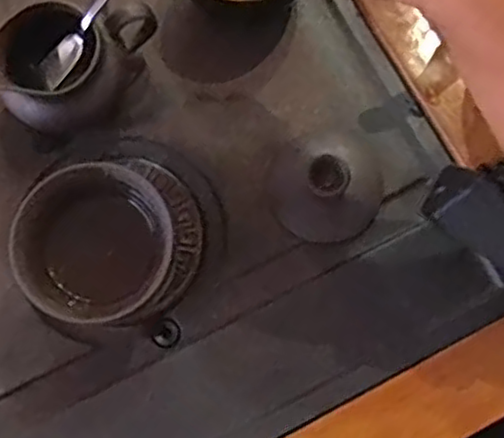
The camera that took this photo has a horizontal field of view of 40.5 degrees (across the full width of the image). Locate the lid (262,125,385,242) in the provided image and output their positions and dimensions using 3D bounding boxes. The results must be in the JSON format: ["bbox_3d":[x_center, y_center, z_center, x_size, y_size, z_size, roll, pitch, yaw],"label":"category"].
[{"bbox_3d":[0.044,-0.022,0.404,0.066,0.024,0.066,0,77,2],"label":"lid"}]

